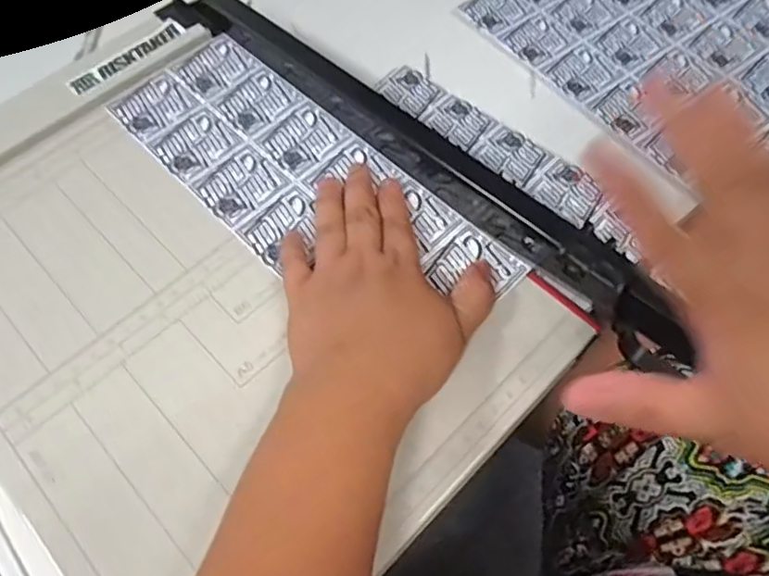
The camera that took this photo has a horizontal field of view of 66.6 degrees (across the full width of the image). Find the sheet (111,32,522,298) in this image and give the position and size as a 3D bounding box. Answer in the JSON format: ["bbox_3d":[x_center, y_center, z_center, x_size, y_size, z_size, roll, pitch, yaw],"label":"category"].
[{"bbox_3d":[-0.050,-0.062,0.338,0.257,0.004,0.095,41,71,20],"label":"sheet"}]

